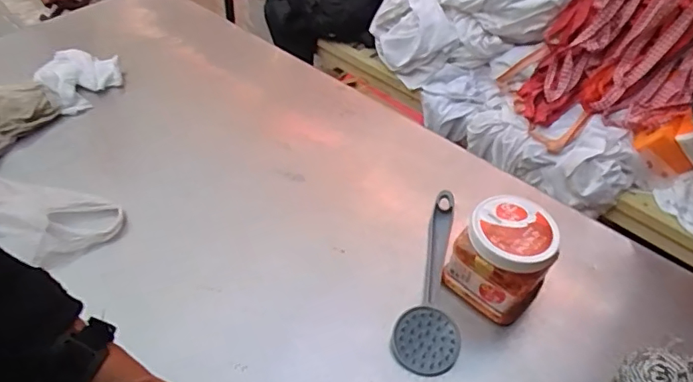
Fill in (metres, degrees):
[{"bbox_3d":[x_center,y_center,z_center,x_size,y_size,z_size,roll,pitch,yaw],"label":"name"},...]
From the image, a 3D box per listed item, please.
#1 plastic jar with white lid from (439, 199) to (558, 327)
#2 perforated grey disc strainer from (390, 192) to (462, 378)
[{"bbox_3d":[0.170,0.070,0.571,0.090,0.094,0.091,34,54,27],"label":"plastic jar with white lid"},{"bbox_3d":[0.106,0.091,0.598,0.066,0.023,0.236,13,47,10],"label":"perforated grey disc strainer"}]

